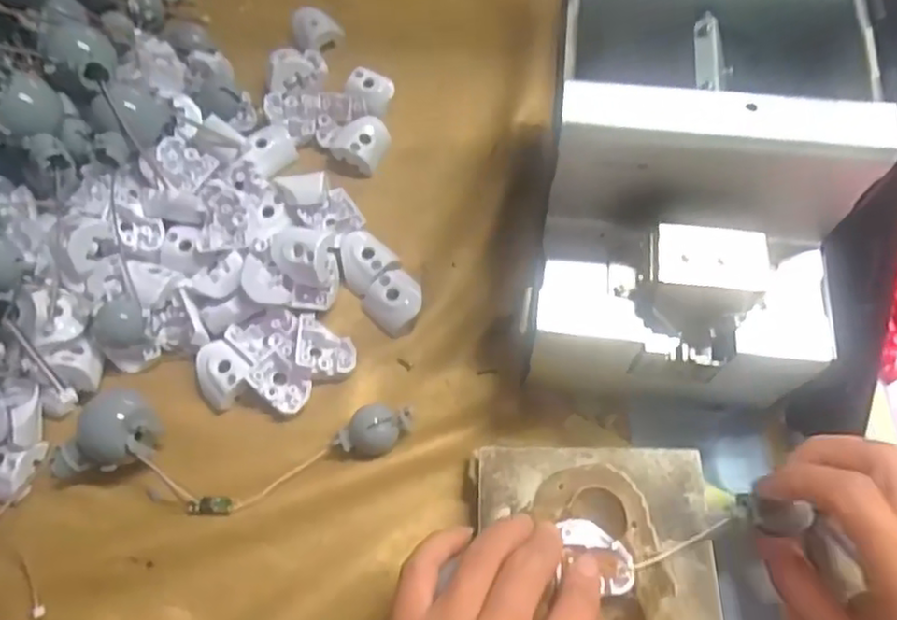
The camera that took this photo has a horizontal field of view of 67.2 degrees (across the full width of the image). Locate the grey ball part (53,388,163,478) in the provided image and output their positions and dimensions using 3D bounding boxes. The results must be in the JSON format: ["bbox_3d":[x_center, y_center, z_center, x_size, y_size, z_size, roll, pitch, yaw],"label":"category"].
[{"bbox_3d":[-0.167,0.066,0.337,0.041,0.030,0.048,23,67,12],"label":"grey ball part"}]

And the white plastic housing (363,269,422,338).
[{"bbox_3d":[-0.029,-0.005,0.374,0.032,0.014,0.032,-39,70,-16],"label":"white plastic housing"}]

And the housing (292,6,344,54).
[{"bbox_3d":[-0.090,-0.191,0.466,0.033,0.019,0.031,-13,65,-5],"label":"housing"}]

